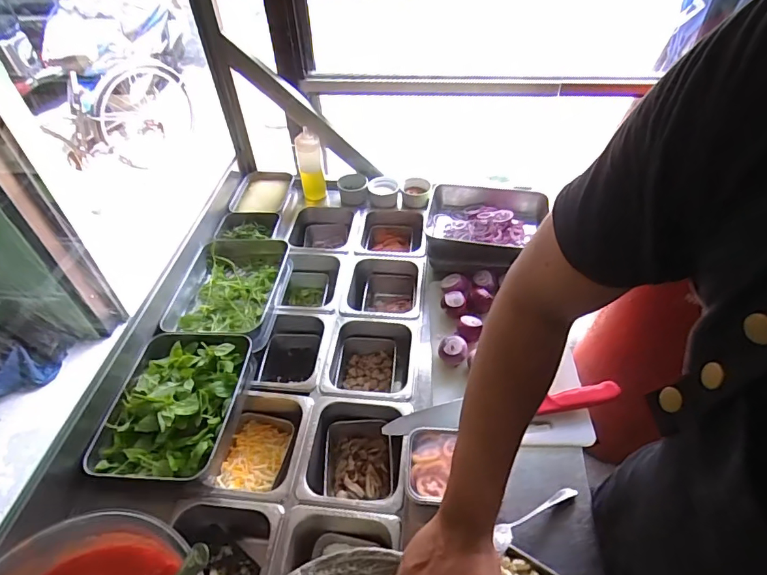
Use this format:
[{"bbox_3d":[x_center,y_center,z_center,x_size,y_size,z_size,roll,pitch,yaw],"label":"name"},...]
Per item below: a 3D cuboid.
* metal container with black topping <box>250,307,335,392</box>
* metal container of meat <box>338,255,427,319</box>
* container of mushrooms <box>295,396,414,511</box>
[{"bbox_3d":[-0.171,0.149,0.896,0.136,0.117,0.176,4,46,6],"label":"metal container with black topping"},{"bbox_3d":[-0.001,0.026,0.998,0.167,0.101,0.183,3,46,5],"label":"metal container of meat"},{"bbox_3d":[-0.043,0.278,0.749,0.152,0.106,0.172,2,46,5],"label":"container of mushrooms"}]

